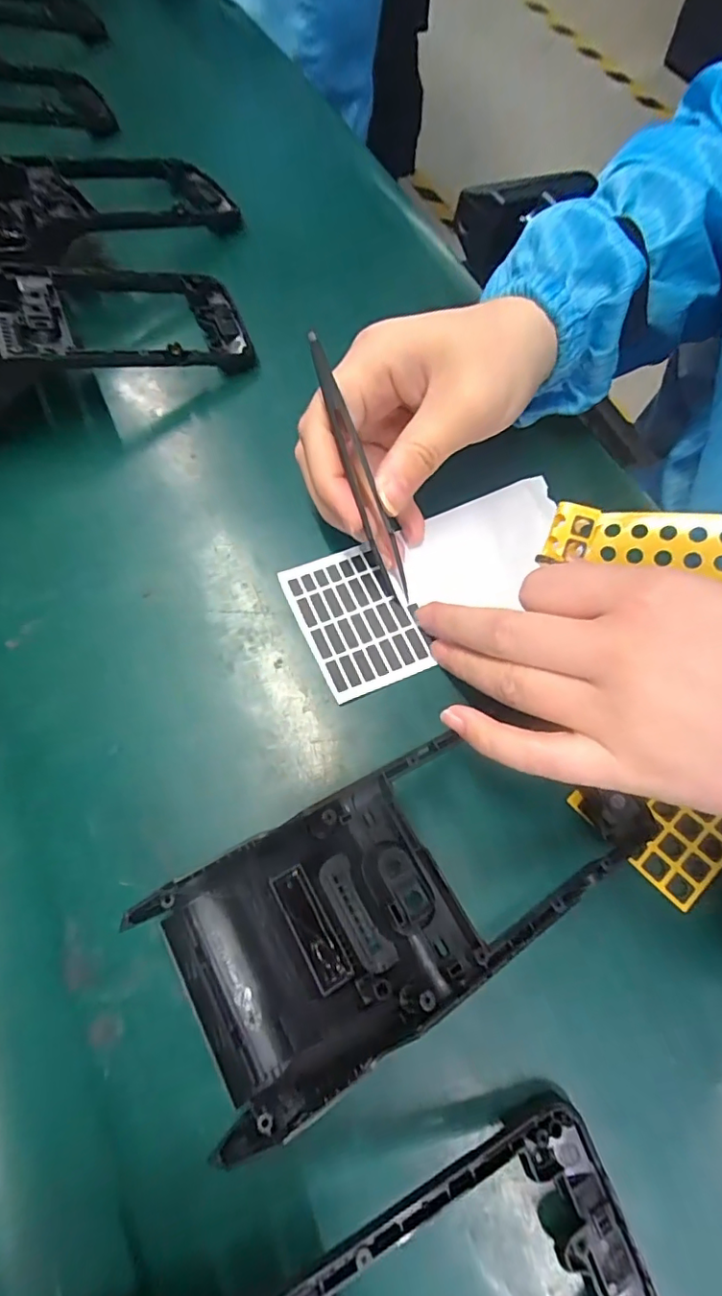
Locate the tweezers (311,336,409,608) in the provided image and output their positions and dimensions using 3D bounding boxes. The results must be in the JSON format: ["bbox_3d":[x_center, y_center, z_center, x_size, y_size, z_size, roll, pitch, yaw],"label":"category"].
[{"bbox_3d":[0.000,-0.076,0.241,0.013,0.016,0.115,-24,113,-9],"label":"tweezers"}]

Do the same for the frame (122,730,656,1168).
[{"bbox_3d":[0.016,0.078,0.194,0.172,0.039,0.079,-31,73,-9],"label":"frame"}]

